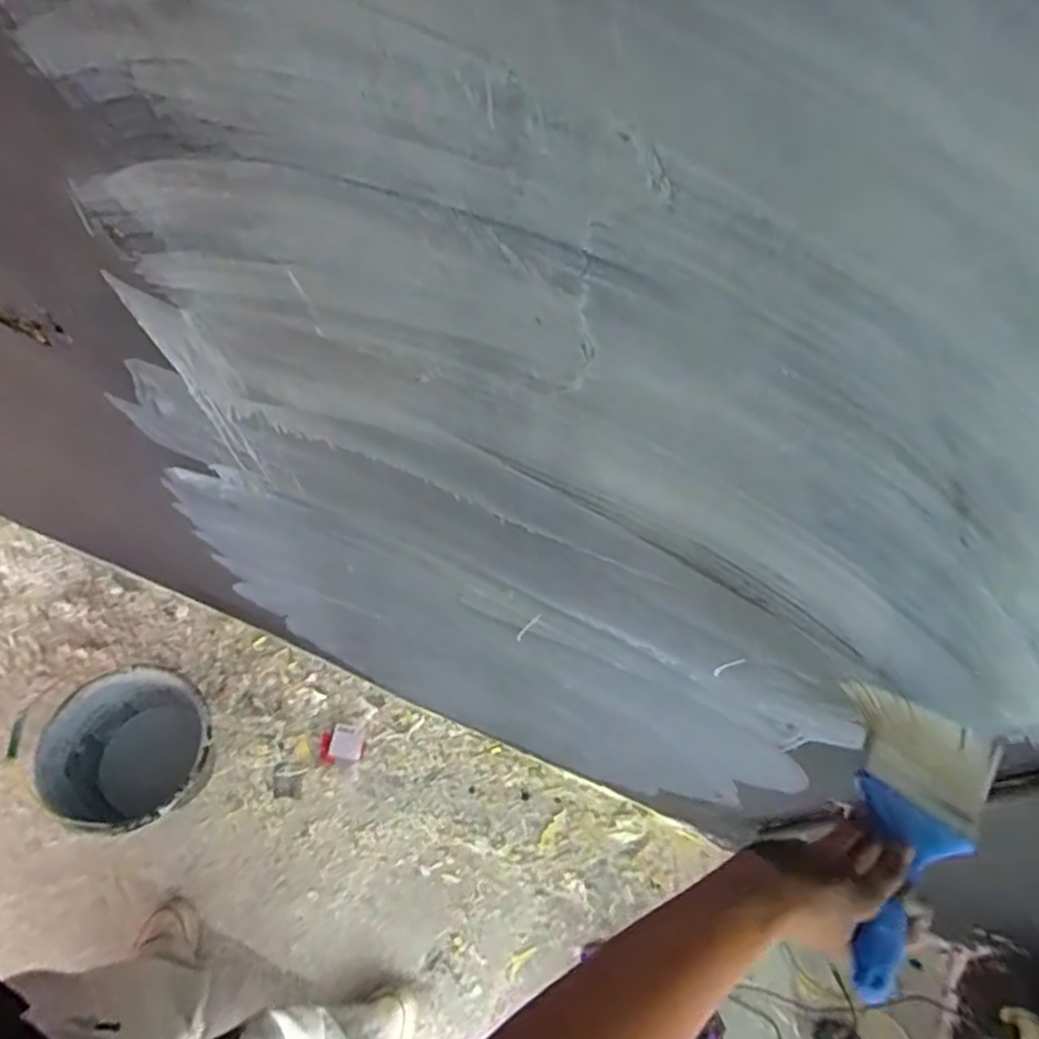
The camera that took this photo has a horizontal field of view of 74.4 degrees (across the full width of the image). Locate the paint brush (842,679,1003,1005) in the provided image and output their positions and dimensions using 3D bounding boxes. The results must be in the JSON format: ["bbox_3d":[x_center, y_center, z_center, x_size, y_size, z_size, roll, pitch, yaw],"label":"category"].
[{"bbox_3d":[0.293,0.245,0.517,0.111,0.037,0.210,19,68,9],"label":"paint brush"}]

